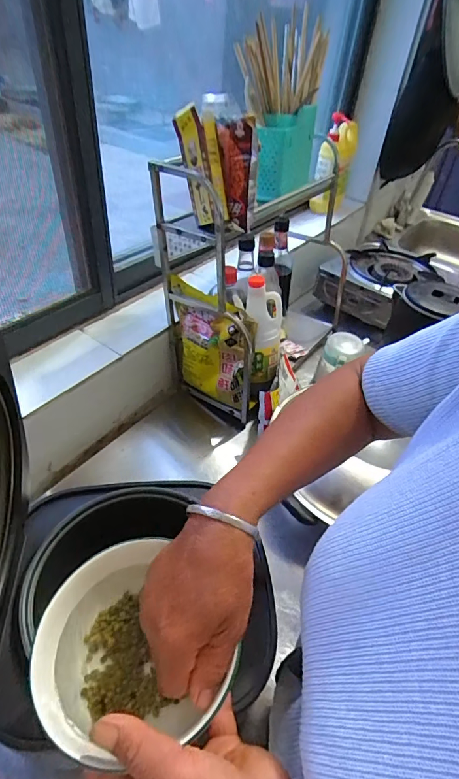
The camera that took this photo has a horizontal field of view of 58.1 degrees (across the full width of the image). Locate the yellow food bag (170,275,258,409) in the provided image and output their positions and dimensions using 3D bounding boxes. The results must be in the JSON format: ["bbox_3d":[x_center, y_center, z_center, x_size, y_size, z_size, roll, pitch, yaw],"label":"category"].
[{"bbox_3d":[-0.041,-0.080,0.734,0.170,0.185,0.044,32,49,25],"label":"yellow food bag"}]

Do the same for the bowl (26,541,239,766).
[{"bbox_3d":[-0.074,0.190,0.305,0.120,0.063,0.124,3,43,-3],"label":"bowl"}]

